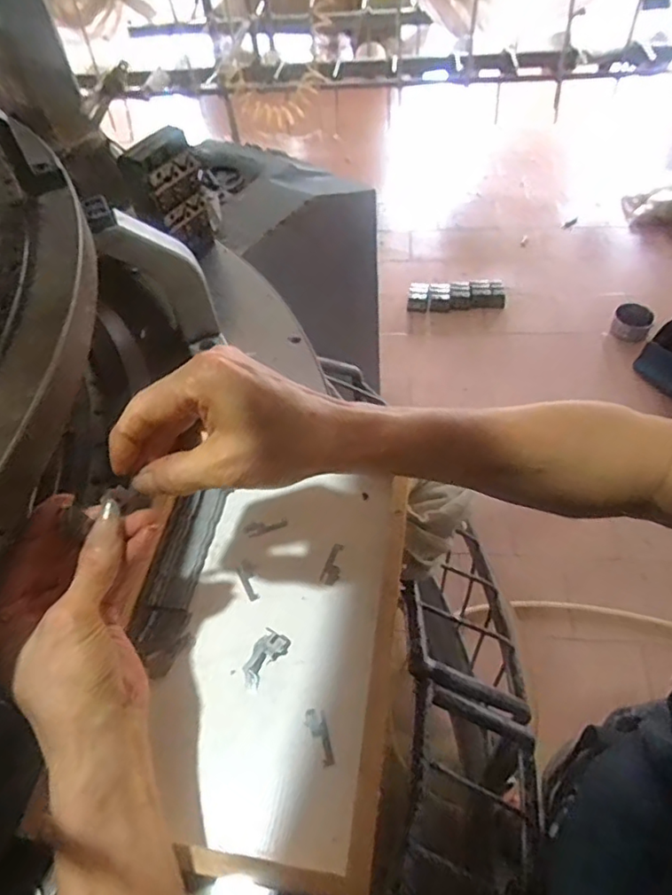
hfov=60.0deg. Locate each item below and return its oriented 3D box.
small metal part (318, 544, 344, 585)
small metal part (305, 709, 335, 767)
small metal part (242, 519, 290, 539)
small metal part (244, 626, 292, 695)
[{"bbox_3d":[-0.001,0.089,0.444,0.015,0.007,0.033,18,56,17],"label":"small metal part"},{"bbox_3d":[-0.011,0.185,0.372,0.013,0.005,0.035,-12,53,-5],"label":"small metal part"},{"bbox_3d":[-0.057,0.063,0.468,0.035,0.005,0.009,-20,54,-11],"label":"small metal part"},{"bbox_3d":[-0.049,0.145,0.399,0.020,0.008,0.041,22,57,20],"label":"small metal part"}]

